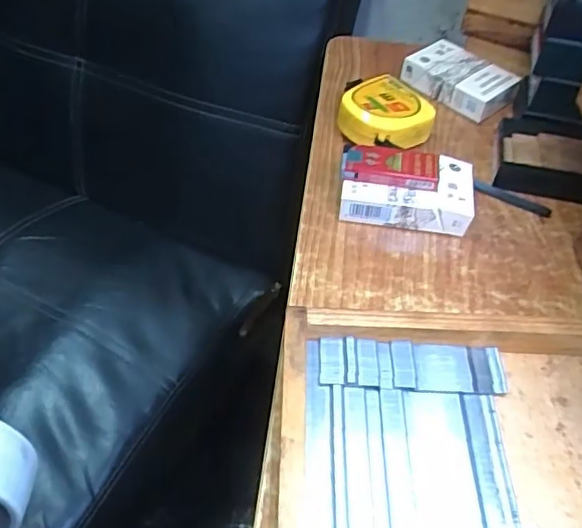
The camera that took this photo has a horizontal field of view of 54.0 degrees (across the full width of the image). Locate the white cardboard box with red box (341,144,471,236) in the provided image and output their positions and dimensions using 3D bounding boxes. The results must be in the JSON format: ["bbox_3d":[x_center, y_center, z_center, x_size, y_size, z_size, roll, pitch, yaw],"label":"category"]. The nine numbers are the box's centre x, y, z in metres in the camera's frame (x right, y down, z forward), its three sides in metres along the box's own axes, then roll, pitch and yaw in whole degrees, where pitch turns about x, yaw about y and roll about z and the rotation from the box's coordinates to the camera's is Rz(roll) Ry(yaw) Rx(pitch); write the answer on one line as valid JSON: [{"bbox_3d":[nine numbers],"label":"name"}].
[{"bbox_3d":[0.081,-0.054,0.405,0.091,0.038,0.050,8,48,1],"label":"white cardboard box with red box"}]

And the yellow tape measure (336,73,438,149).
[{"bbox_3d":[0.073,-0.119,0.462,0.064,0.037,0.071,-21,53,-22],"label":"yellow tape measure"}]

